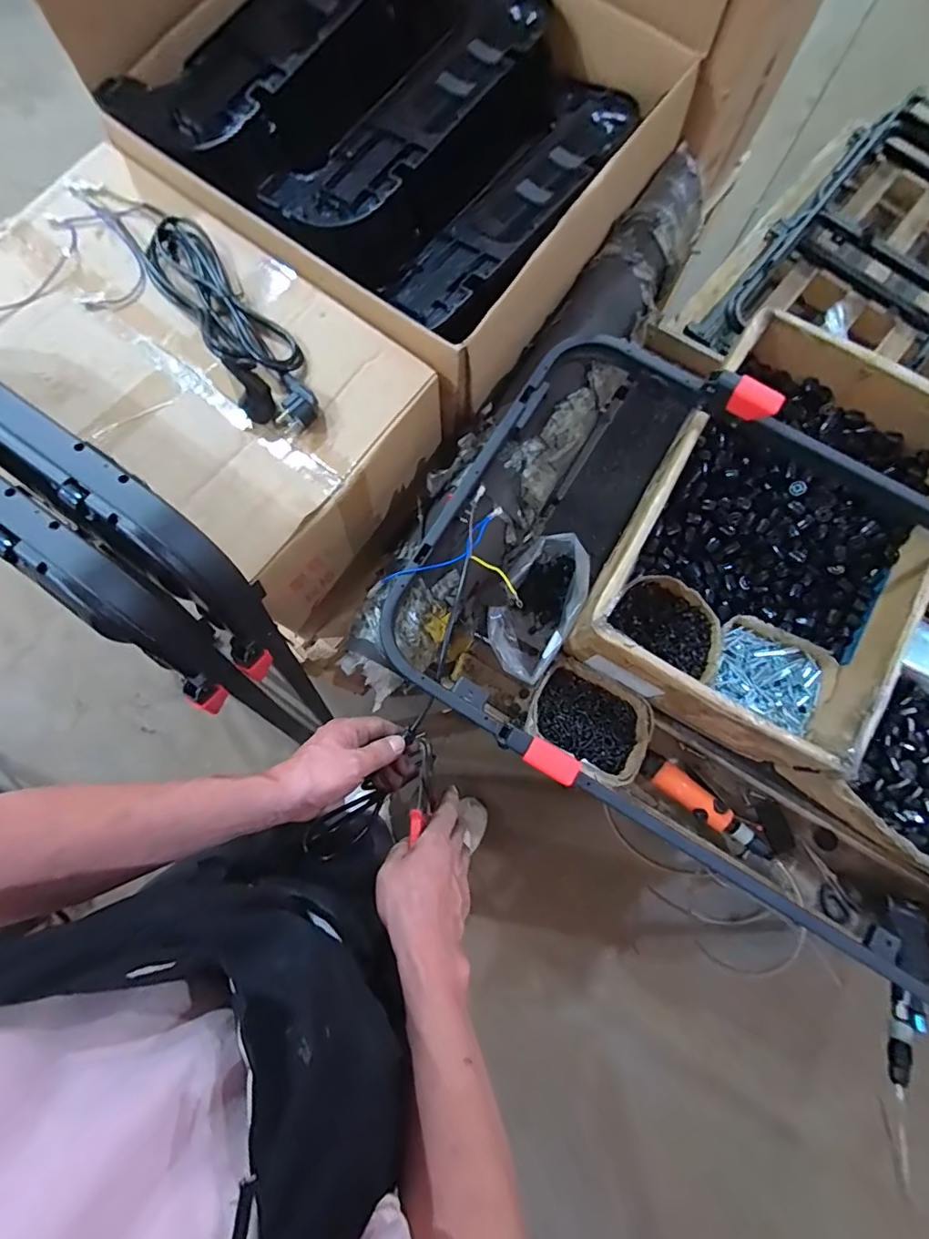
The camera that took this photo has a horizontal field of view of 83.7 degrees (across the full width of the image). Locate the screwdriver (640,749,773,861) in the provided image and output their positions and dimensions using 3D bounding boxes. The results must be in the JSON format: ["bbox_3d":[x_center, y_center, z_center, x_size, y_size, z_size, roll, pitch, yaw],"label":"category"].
[{"bbox_3d":[0.346,0.274,0.766,0.226,0.050,0.048,40,81,7],"label":"screwdriver"}]

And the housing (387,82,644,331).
[{"bbox_3d":[0.072,-0.553,0.683,0.130,0.063,0.448,37,81,7],"label":"housing"}]

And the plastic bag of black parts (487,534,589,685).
[{"bbox_3d":[0.109,-0.024,0.756,0.111,0.125,0.218,28,80,5],"label":"plastic bag of black parts"}]

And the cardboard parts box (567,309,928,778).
[{"bbox_3d":[0.431,-0.108,0.717,0.374,0.144,0.536,29,80,5],"label":"cardboard parts box"}]

